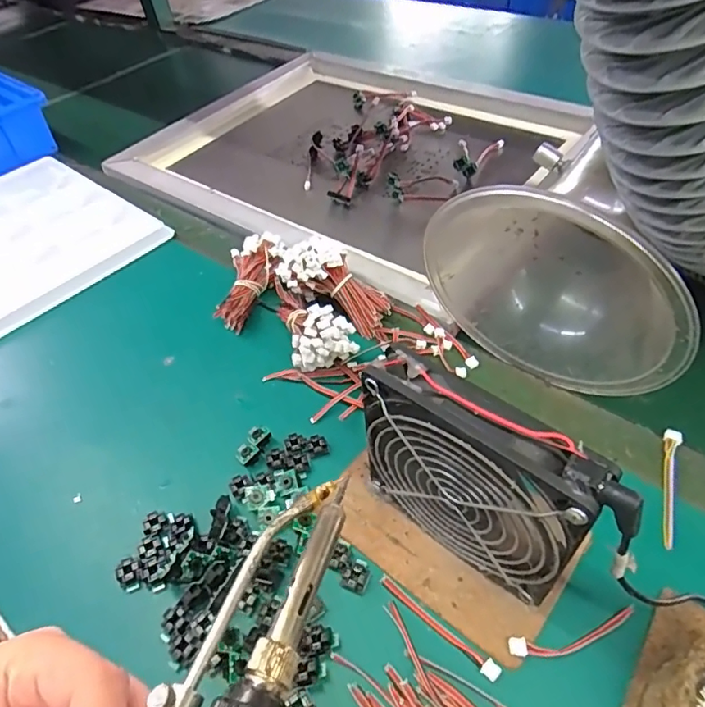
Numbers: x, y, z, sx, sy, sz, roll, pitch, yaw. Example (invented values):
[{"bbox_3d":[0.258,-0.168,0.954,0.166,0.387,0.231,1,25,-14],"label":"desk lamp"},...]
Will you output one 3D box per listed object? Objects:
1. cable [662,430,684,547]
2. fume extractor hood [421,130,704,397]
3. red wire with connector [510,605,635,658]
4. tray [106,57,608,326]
[{"bbox_3d":[0.202,0.083,0.326,0.011,0.005,0.085,18,49,20],"label":"cable"},{"bbox_3d":[0.152,-0.050,0.355,0.167,0.151,0.112,32,57,29],"label":"fume extractor hood"},{"bbox_3d":[0.119,0.150,0.271,0.072,0.005,0.013,-11,46,-7],"label":"red wire with connector"},{"bbox_3d":[-0.002,-0.268,0.674,0.473,0.055,0.451,26,56,26],"label":"tray"}]

